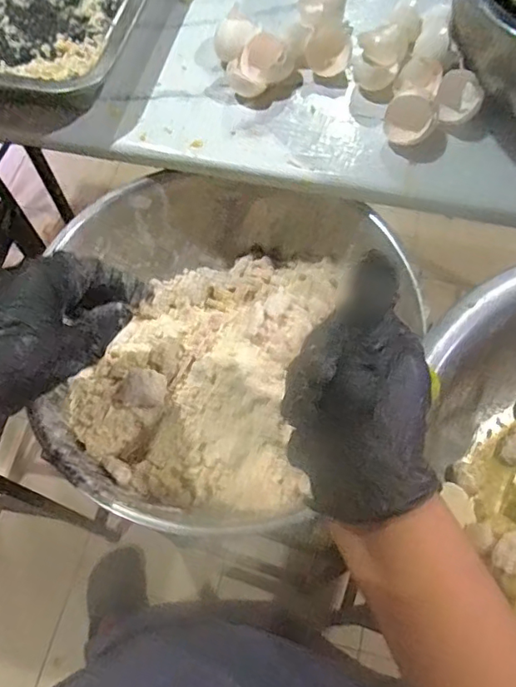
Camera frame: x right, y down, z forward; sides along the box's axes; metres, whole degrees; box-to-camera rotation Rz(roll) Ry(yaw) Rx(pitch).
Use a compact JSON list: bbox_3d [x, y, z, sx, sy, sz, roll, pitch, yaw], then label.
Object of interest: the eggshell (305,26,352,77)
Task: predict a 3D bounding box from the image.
[{"bbox_3d":[0.064,-0.261,0.492,0.038,0.023,0.038,14,66,9],"label":"eggshell"}]

